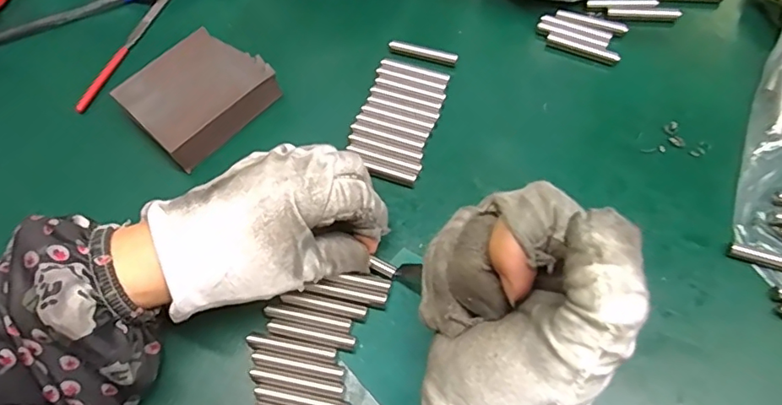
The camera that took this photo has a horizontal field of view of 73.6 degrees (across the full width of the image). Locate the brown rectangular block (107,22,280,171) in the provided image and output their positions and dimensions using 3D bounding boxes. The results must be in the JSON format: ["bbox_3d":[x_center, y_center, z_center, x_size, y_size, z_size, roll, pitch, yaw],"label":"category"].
[{"bbox_3d":[-0.125,-0.070,0.340,0.068,0.026,0.079,39,70,20],"label":"brown rectangular block"}]

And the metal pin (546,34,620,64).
[{"bbox_3d":[0.129,-0.104,0.353,0.049,0.006,0.006,23,64,16],"label":"metal pin"}]

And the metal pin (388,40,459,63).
[{"bbox_3d":[0.022,-0.103,0.358,0.048,0.005,0.007,16,62,13],"label":"metal pin"}]

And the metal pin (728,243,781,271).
[{"bbox_3d":[0.205,0.031,0.275,0.048,0.006,0.008,15,62,12],"label":"metal pin"}]

